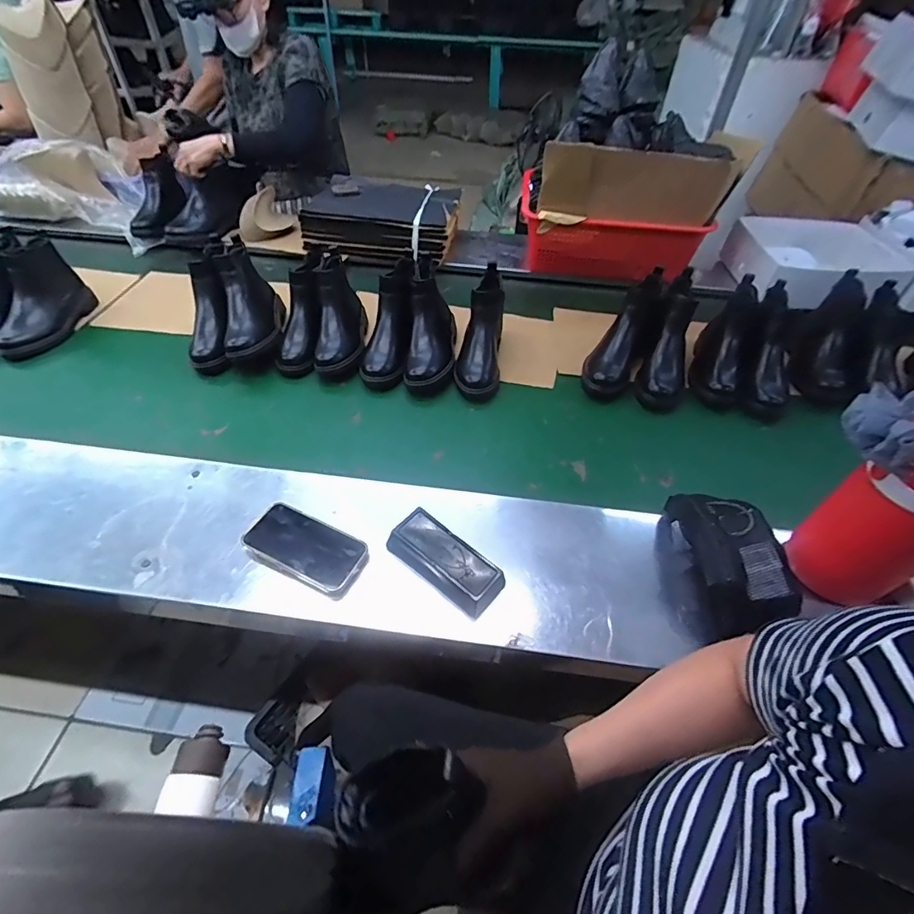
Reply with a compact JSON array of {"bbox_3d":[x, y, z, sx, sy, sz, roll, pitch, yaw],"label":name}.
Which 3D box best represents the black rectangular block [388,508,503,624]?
[{"bbox_3d":[-0.015,0.133,0.610,0.158,0.050,0.060,33,53,27],"label":"black rectangular block"}]

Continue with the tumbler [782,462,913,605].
[{"bbox_3d":[0.507,0.055,0.521,0.131,0.306,0.112,-18,49,-19],"label":"tumbler"}]

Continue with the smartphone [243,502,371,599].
[{"bbox_3d":[-0.207,0.122,0.631,0.161,0.020,0.083,22,49,18],"label":"smartphone"}]

